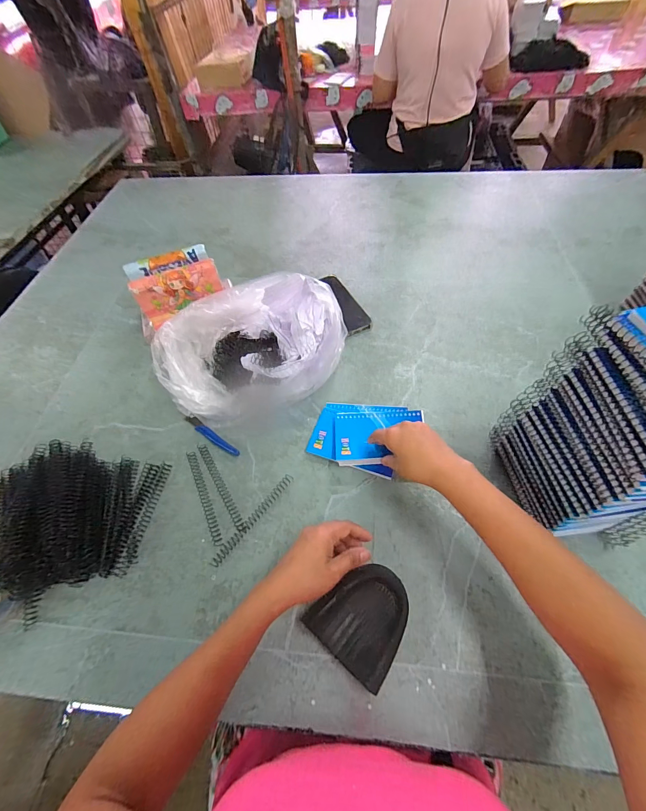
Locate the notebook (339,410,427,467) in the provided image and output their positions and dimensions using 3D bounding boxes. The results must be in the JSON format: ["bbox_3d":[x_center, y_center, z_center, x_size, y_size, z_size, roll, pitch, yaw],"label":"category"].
[{"bbox_3d":[0.084,0.045,0.498,0.129,0.011,0.087,-1,56,3],"label":"notebook"}]

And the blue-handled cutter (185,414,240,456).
[{"bbox_3d":[-0.176,0.046,0.530,0.116,0.015,0.014,31,63,22],"label":"blue-handled cutter"}]

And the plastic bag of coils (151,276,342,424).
[{"bbox_3d":[-0.115,-0.088,0.529,0.296,0.166,0.176,-4,56,1],"label":"plastic bag of coils"}]

